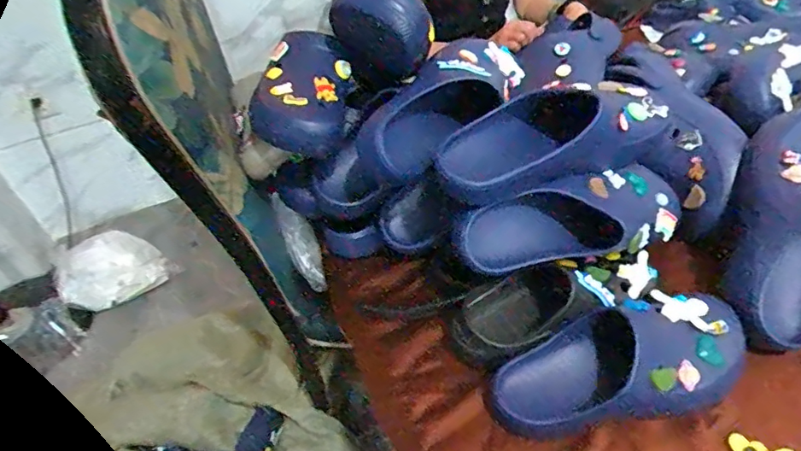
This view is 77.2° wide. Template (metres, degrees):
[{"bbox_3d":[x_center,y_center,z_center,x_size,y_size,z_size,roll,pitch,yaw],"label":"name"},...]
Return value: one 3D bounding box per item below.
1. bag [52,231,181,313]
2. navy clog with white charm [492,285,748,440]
[{"bbox_3d":[-0.868,0.130,1.516,0.310,0.168,0.150,-30,47,-23],"label":"bag"},{"bbox_3d":[0.227,0.140,0.515,0.265,0.082,0.108,-13,43,-5],"label":"navy clog with white charm"}]

